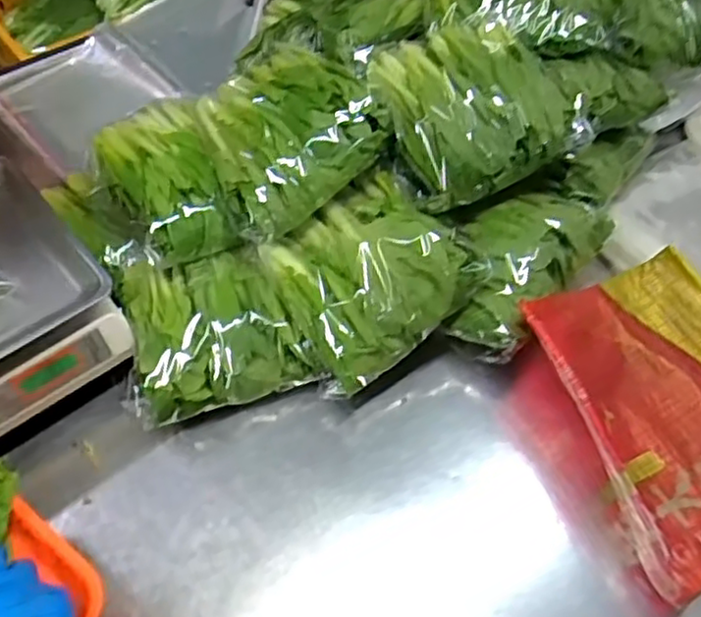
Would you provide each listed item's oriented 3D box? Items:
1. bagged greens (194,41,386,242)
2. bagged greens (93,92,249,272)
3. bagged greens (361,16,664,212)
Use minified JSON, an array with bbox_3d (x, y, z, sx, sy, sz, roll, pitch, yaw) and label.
[{"bbox_3d":[-0.068,-0.188,0.728,0.167,0.075,0.197,-25,57,-16],"label":"bagged greens"},{"bbox_3d":[-0.195,-0.136,0.746,0.111,0.056,0.201,-19,56,-13],"label":"bagged greens"},{"bbox_3d":[0.180,-0.243,0.778,0.330,0.085,0.182,-27,58,-18],"label":"bagged greens"}]

